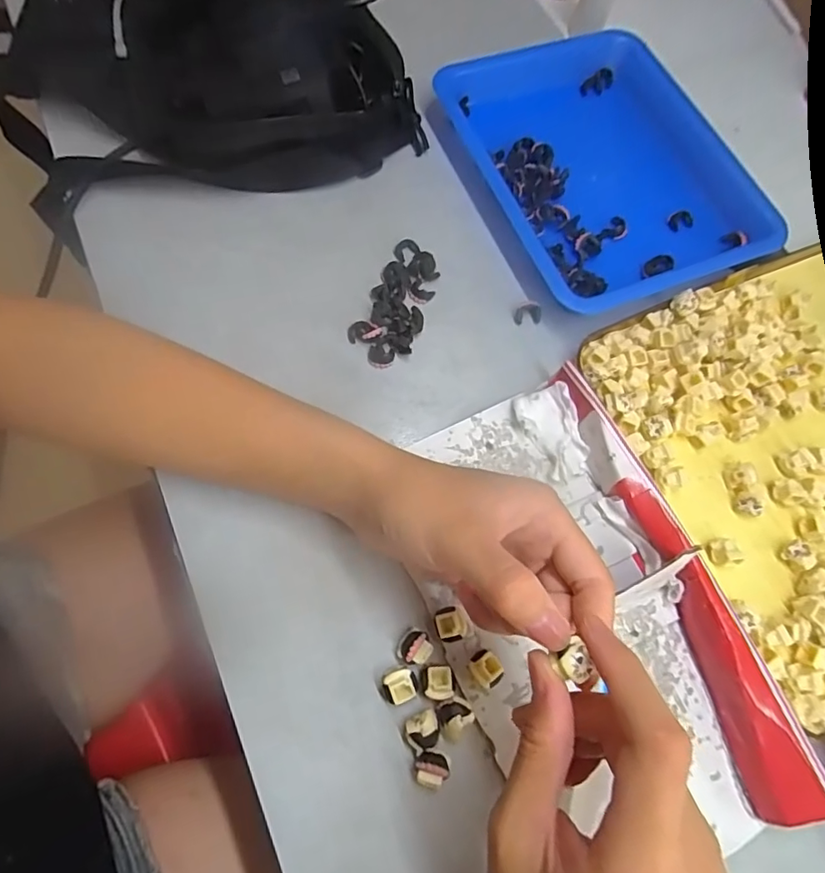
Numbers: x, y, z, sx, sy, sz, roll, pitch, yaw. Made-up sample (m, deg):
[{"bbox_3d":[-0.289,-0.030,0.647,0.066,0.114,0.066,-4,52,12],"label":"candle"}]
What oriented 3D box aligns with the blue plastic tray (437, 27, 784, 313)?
[{"bbox_3d":[0.136,-0.189,0.366,0.171,0.023,0.209,-21,73,-9],"label":"blue plastic tray"}]

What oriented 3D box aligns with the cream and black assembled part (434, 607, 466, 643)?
[{"bbox_3d":[0.018,0.093,0.263,0.014,0.014,0.016,-15,72,-8],"label":"cream and black assembled part"}]

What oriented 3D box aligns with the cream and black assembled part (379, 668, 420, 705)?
[{"bbox_3d":[-0.006,0.119,0.252,0.018,0.011,0.014,-16,72,-8],"label":"cream and black assembled part"}]

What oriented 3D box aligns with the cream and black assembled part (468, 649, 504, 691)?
[{"bbox_3d":[0.035,0.113,0.257,0.014,0.015,0.016,-29,74,-12],"label":"cream and black assembled part"}]

